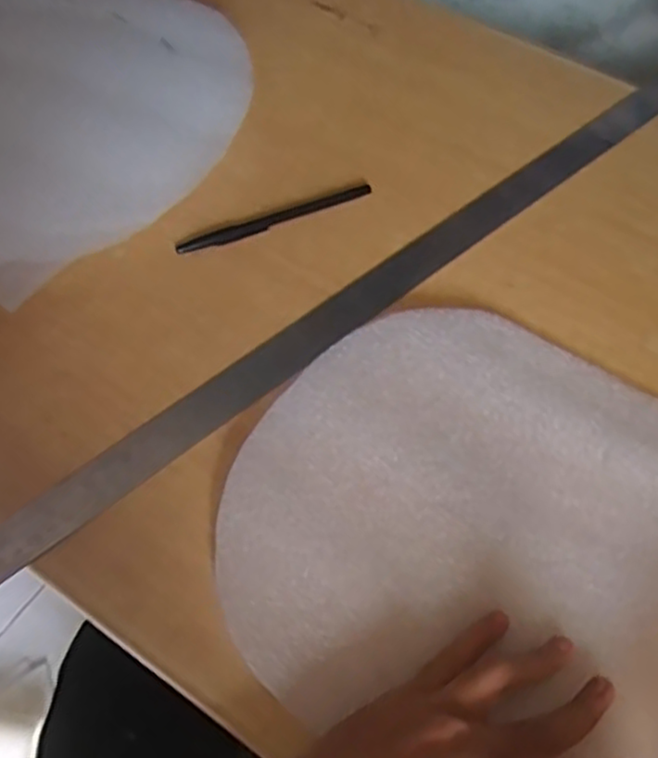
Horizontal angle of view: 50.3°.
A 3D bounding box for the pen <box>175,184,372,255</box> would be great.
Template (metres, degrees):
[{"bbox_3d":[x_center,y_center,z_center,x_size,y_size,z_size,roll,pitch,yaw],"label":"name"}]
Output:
[{"bbox_3d":[-0.036,-0.113,0.498,0.147,0.007,0.015,-23,62,-14],"label":"pen"}]

